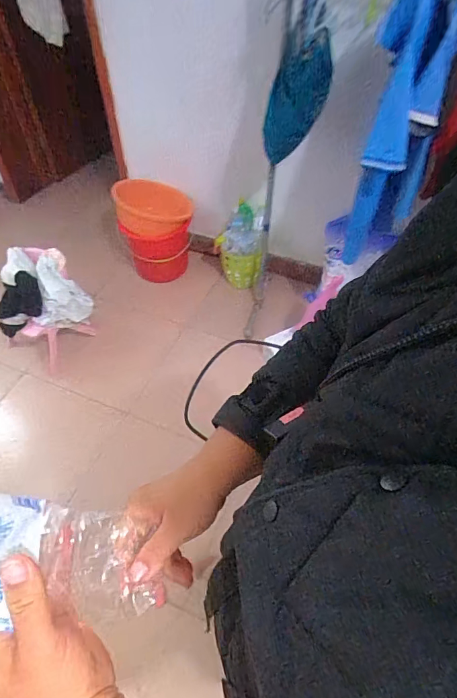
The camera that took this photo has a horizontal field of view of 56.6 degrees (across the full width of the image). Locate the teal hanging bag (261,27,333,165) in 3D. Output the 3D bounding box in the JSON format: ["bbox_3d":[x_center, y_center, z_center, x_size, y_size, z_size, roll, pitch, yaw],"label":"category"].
[{"bbox_3d":[0.203,-0.752,1.276,0.093,0.338,0.243,29,57,22],"label":"teal hanging bag"}]

